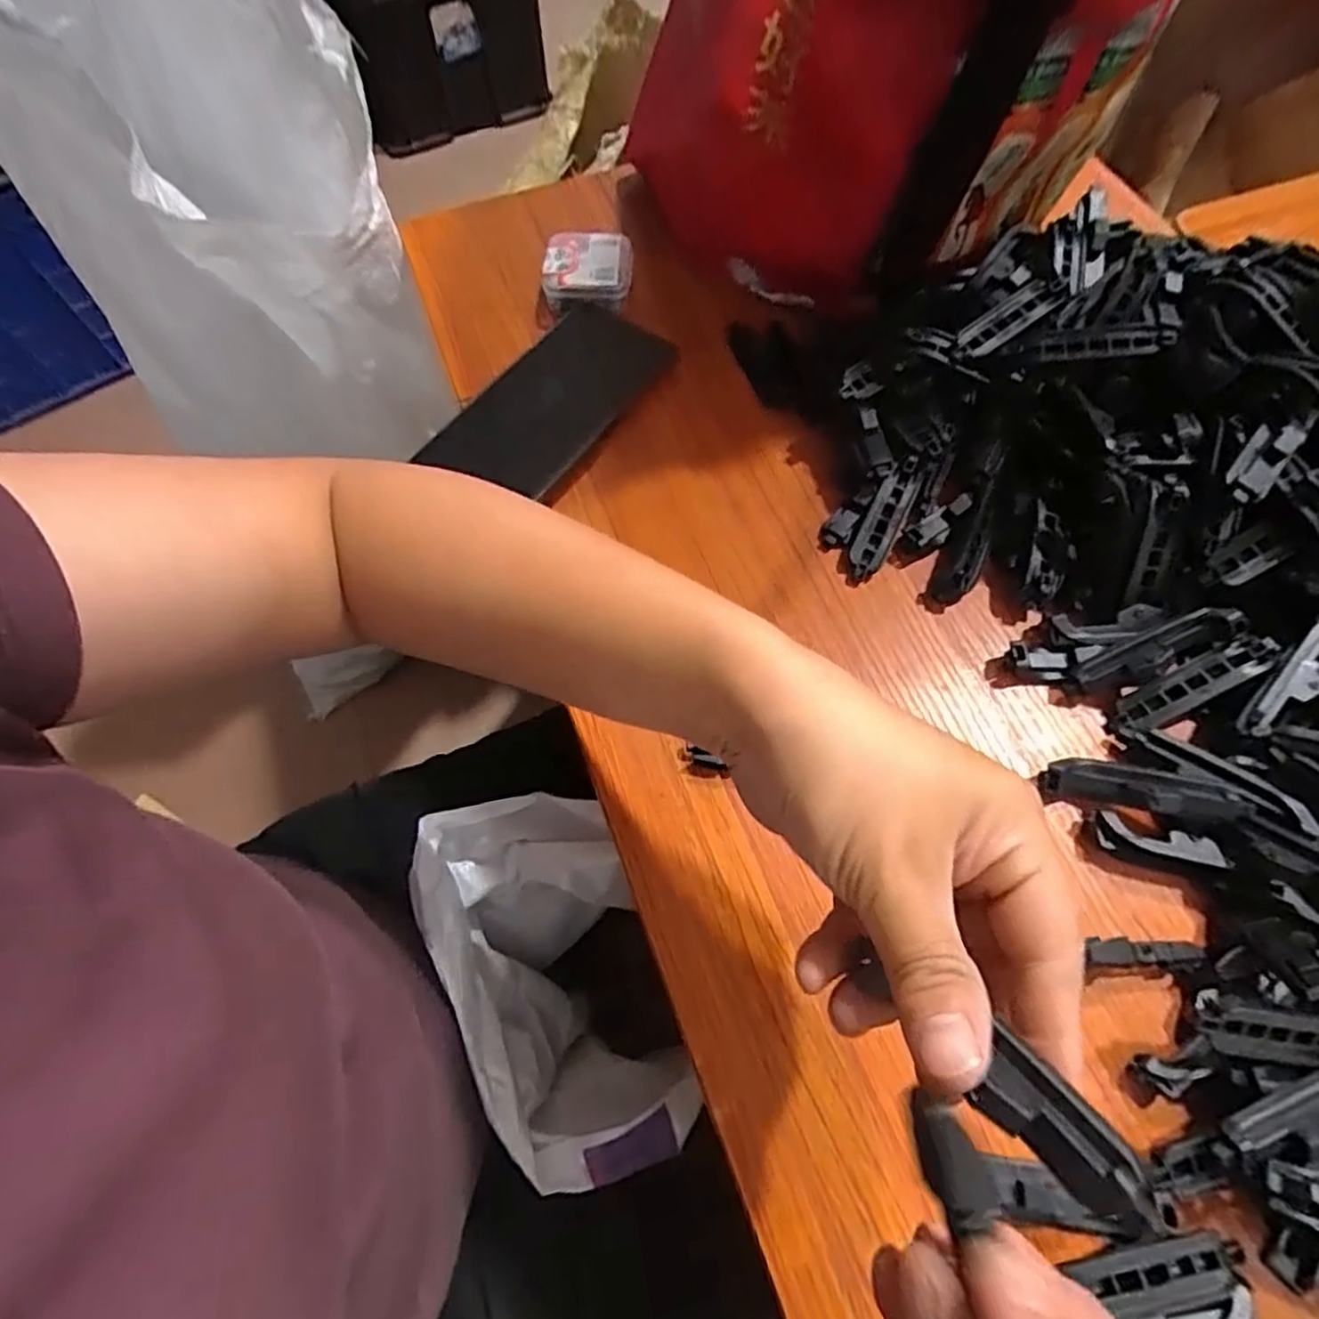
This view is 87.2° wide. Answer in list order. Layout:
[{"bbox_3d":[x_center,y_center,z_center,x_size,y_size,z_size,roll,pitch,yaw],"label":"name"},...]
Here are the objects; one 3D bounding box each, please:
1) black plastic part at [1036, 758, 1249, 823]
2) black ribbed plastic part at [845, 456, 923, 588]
[{"bbox_3d":[0.205,0.056,0.298,0.074,0.019,0.019,6,63,21],"label":"black plastic part"},{"bbox_3d":[0.117,-0.074,0.364,0.020,0.009,0.074,27,84,12],"label":"black ribbed plastic part"}]

